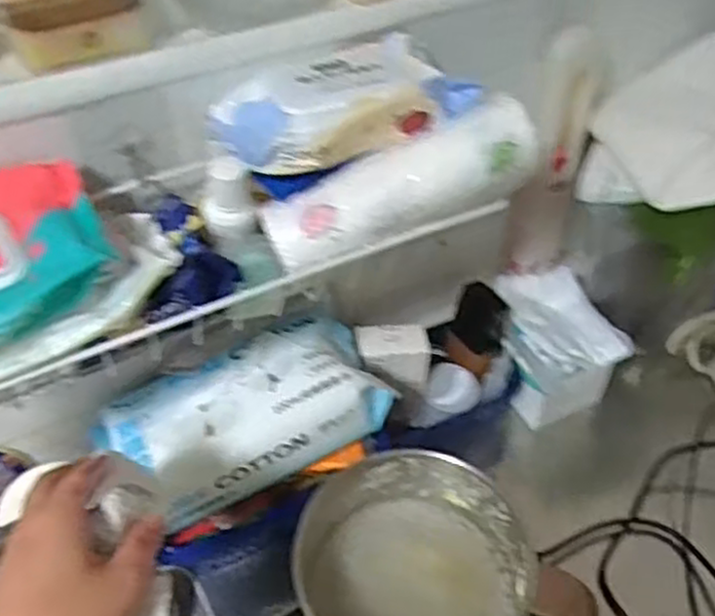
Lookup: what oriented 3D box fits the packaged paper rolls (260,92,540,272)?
[{"bbox_3d":[0.029,-0.074,0.474,0.176,0.047,0.044,-24,49,-1],"label":"packaged paper rolls"}]

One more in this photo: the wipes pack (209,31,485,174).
[{"bbox_3d":[-0.009,-0.120,0.479,0.158,0.058,0.093,-18,49,-17],"label":"wipes pack"}]

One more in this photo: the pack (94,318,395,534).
[{"bbox_3d":[-0.088,0.081,0.586,0.224,0.064,0.114,-18,49,-17],"label":"pack"}]

